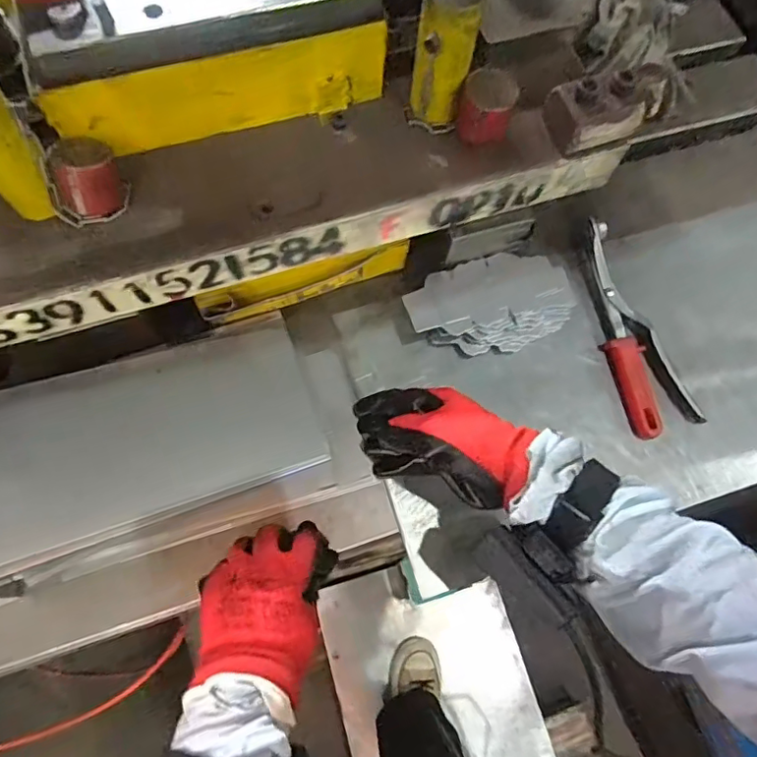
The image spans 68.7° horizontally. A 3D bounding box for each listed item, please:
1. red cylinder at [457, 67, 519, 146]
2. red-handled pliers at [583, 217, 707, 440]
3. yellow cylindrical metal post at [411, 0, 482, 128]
[{"bbox_3d":[0.079,-0.197,0.403,0.036,0.039,0.034,1,70,-3],"label":"red cylinder"},{"bbox_3d":[0.222,-0.046,0.507,0.054,0.026,0.198,-18,72,-9],"label":"red-handled pliers"},{"bbox_3d":[0.046,-0.226,0.387,0.041,0.093,0.041,1,70,-3],"label":"yellow cylindrical metal post"}]

